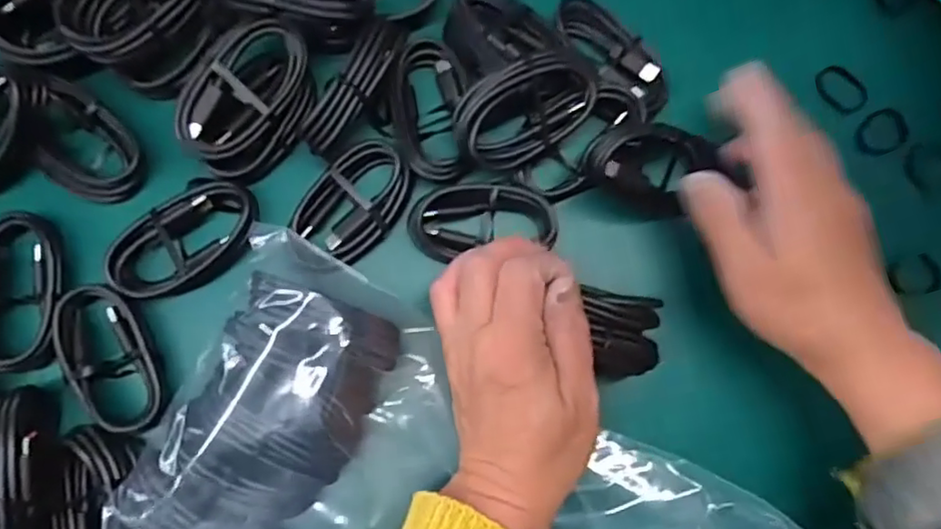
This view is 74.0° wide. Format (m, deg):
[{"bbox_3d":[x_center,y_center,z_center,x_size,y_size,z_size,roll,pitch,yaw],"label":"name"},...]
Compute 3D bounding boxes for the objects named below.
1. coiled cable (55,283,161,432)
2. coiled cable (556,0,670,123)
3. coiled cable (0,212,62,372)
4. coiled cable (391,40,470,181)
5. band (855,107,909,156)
[{"bbox_3d":[-0.173,0.045,0.298,0.035,0.020,0.072,-25,85,-5],"label":"coiled cable"},{"bbox_3d":[0.076,-0.110,0.327,0.073,0.022,0.037,34,83,1],"label":"coiled cable"},{"bbox_3d":[-0.219,0.013,0.302,0.040,0.018,0.074,3,83,-2],"label":"coiled cable"},{"bbox_3d":[-0.021,-0.078,0.324,0.037,0.016,0.072,-1,83,-3],"label":"coiled cable"},{"bbox_3d":[0.227,-0.073,0.344,0.029,0.004,0.024,-23,85,-5],"label":"band"}]

